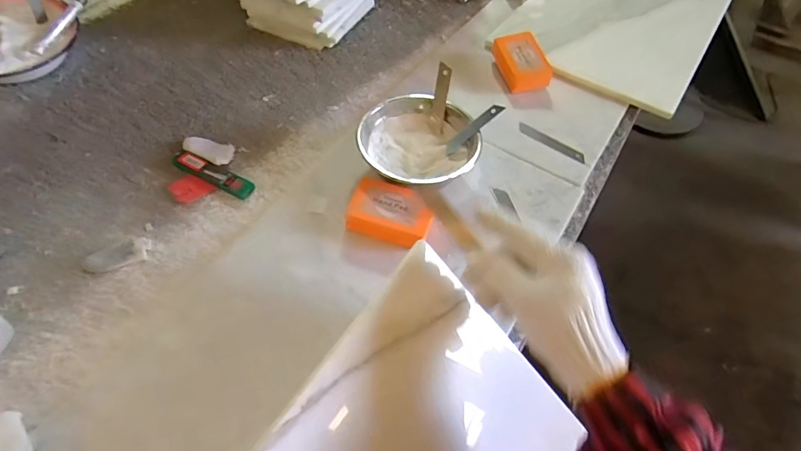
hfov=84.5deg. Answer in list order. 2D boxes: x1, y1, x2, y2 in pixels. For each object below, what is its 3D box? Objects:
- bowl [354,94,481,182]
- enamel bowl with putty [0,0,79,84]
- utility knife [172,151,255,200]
[{"bbox_3d":[0.021,-0.099,0.560,0.146,0.058,0.135,-16,57,-13],"label":"bowl"},{"bbox_3d":[-0.586,-0.279,0.649,0.174,0.087,0.189,26,58,16],"label":"enamel bowl with putty"},{"bbox_3d":[-0.238,-0.065,0.556,0.119,0.013,0.025,26,58,16],"label":"utility knife"}]

